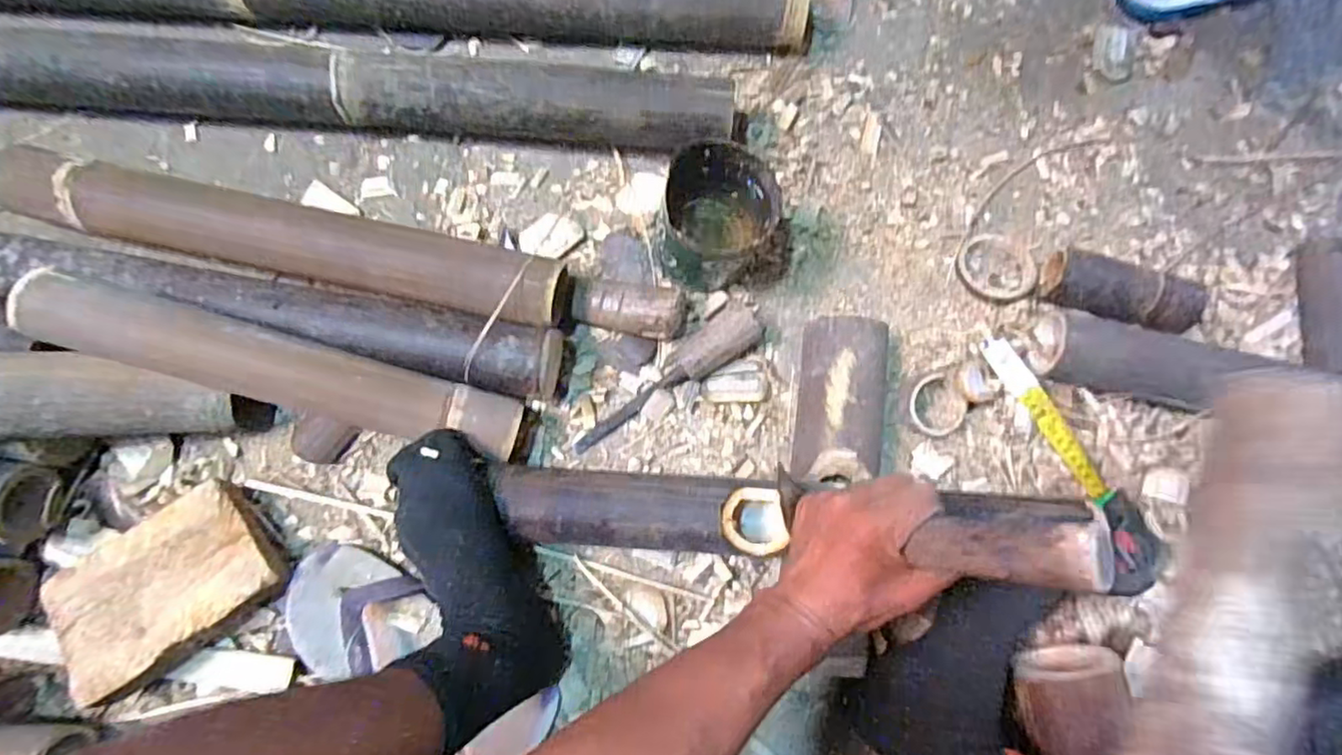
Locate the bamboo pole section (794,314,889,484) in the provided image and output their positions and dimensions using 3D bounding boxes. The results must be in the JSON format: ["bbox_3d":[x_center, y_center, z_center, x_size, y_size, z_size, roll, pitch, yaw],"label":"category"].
[{"bbox_3d":[0.161,0.023,0.590,0.086,0.062,0.147,7,80,-1],"label":"bamboo pole section"}]

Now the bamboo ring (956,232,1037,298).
[{"bbox_3d":[0.326,-0.112,0.639,0.077,0.012,0.071,0,80,-2],"label":"bamboo ring"}]

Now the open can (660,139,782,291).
[{"bbox_3d":[0.040,-0.142,0.590,0.098,0.115,0.105,25,80,2],"label":"open can"}]

